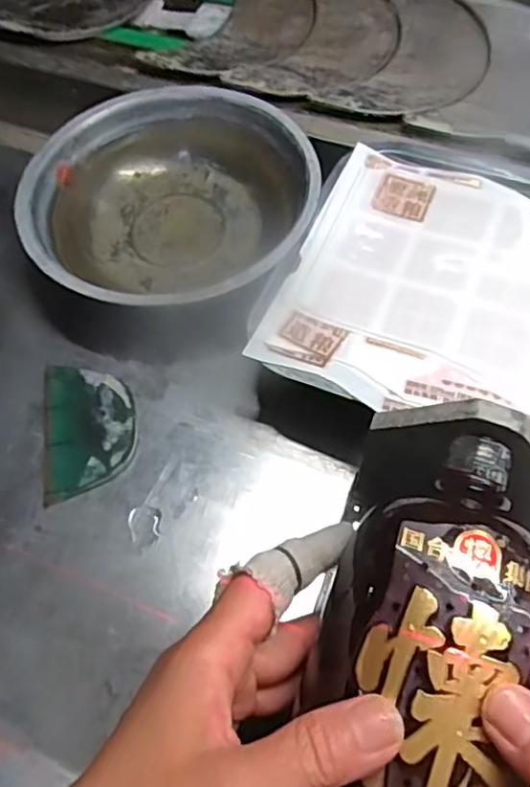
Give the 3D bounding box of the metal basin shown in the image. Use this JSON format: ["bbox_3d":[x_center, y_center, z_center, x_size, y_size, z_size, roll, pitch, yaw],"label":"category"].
[{"bbox_3d":[-0.067,-0.136,0.463,0.200,0.057,0.200,-2,63,3],"label":"metal basin"}]

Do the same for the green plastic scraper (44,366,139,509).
[{"bbox_3d":[-0.112,0.021,0.407,0.057,0.008,0.092,-10,62,3],"label":"green plastic scraper"}]

